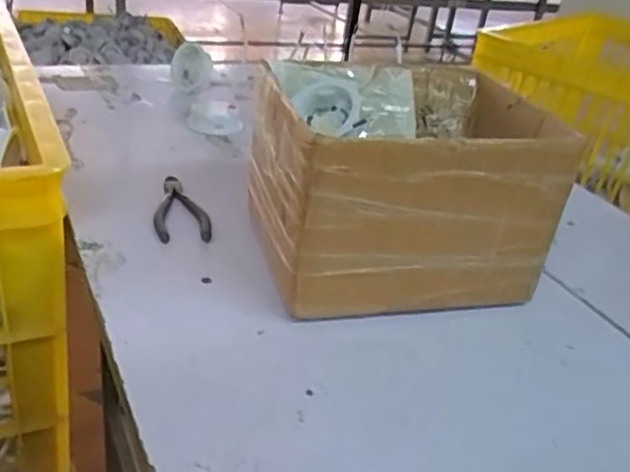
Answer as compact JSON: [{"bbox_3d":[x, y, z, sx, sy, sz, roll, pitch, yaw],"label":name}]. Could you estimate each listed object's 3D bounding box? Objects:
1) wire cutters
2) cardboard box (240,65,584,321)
[{"bbox_3d":[-0.131,-0.027,0.650,0.053,0.014,0.115,0,30,-12],"label":"wire cutters"},{"bbox_3d":[0.070,-0.045,0.580,0.232,0.156,0.195,-3,31,-17],"label":"cardboard box"}]

